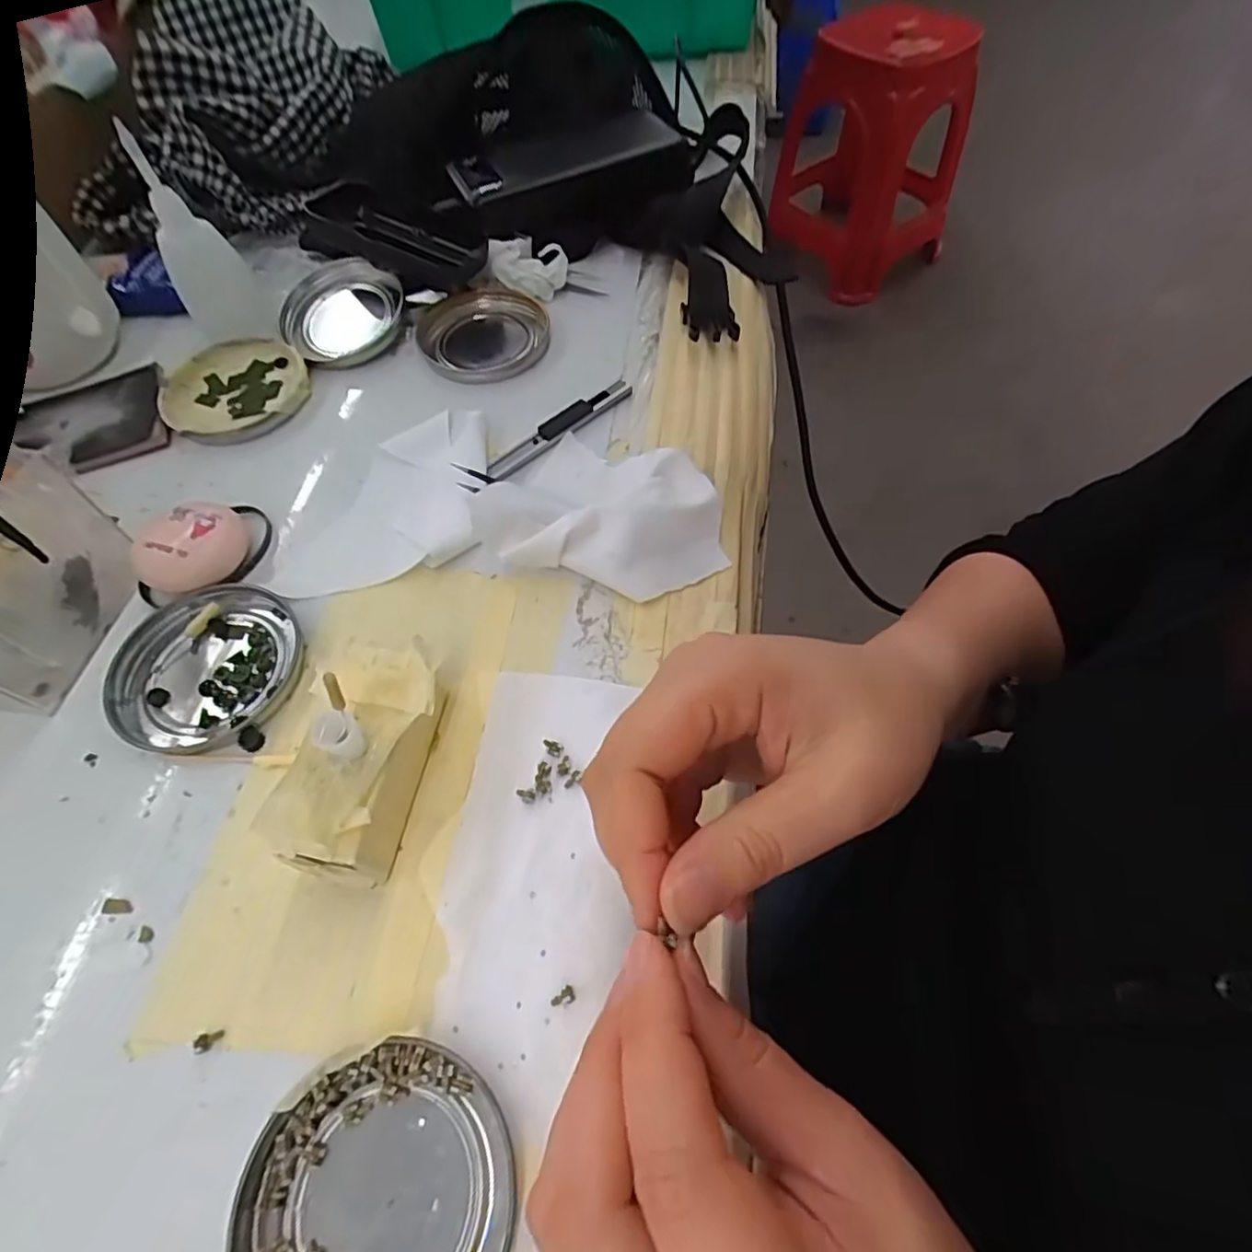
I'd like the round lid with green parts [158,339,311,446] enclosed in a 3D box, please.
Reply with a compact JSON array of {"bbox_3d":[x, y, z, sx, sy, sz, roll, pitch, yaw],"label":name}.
[{"bbox_3d":[-0.225,-0.137,0.368,0.077,0.010,0.077,-1,60,2],"label":"round lid with green parts"}]

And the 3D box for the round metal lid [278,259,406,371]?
[{"bbox_3d":[-0.177,-0.191,0.386,0.067,0.025,0.070,-1,60,2],"label":"round metal lid"}]

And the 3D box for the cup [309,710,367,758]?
[{"bbox_3d":[-0.098,0.038,0.220,0.015,0.018,0.013,31,66,19],"label":"cup"}]

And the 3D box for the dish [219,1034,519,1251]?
[{"bbox_3d":[-0.073,0.169,0.185,0.077,0.009,0.079,-1,60,2],"label":"dish"}]

